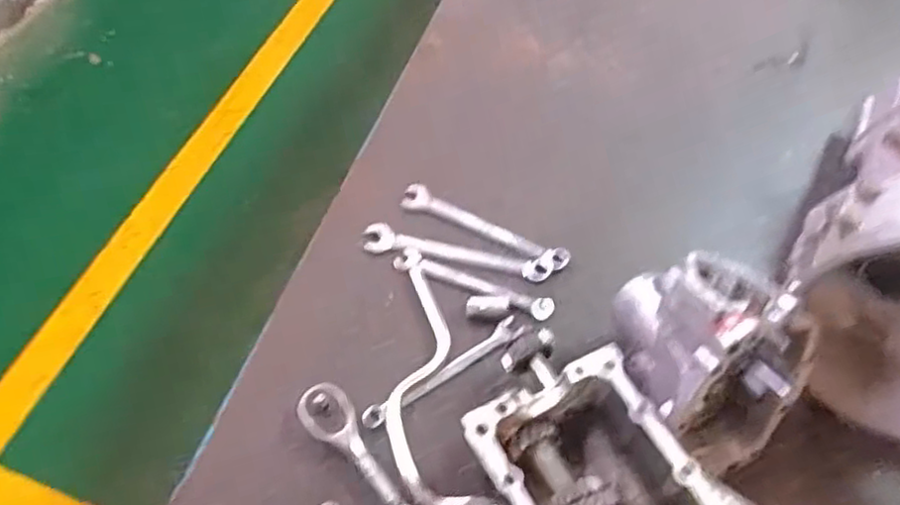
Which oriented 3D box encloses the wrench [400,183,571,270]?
[{"bbox_3d":[0.036,-0.029,0.717,0.188,0.014,0.028,25,63,13],"label":"wrench"}]

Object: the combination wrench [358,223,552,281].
[{"bbox_3d":[0.008,0.000,0.699,0.193,0.014,0.029,12,60,6],"label":"combination wrench"}]

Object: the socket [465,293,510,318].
[{"bbox_3d":[0.037,0.054,0.667,0.042,0.016,0.020,-1,60,-1],"label":"socket"}]

